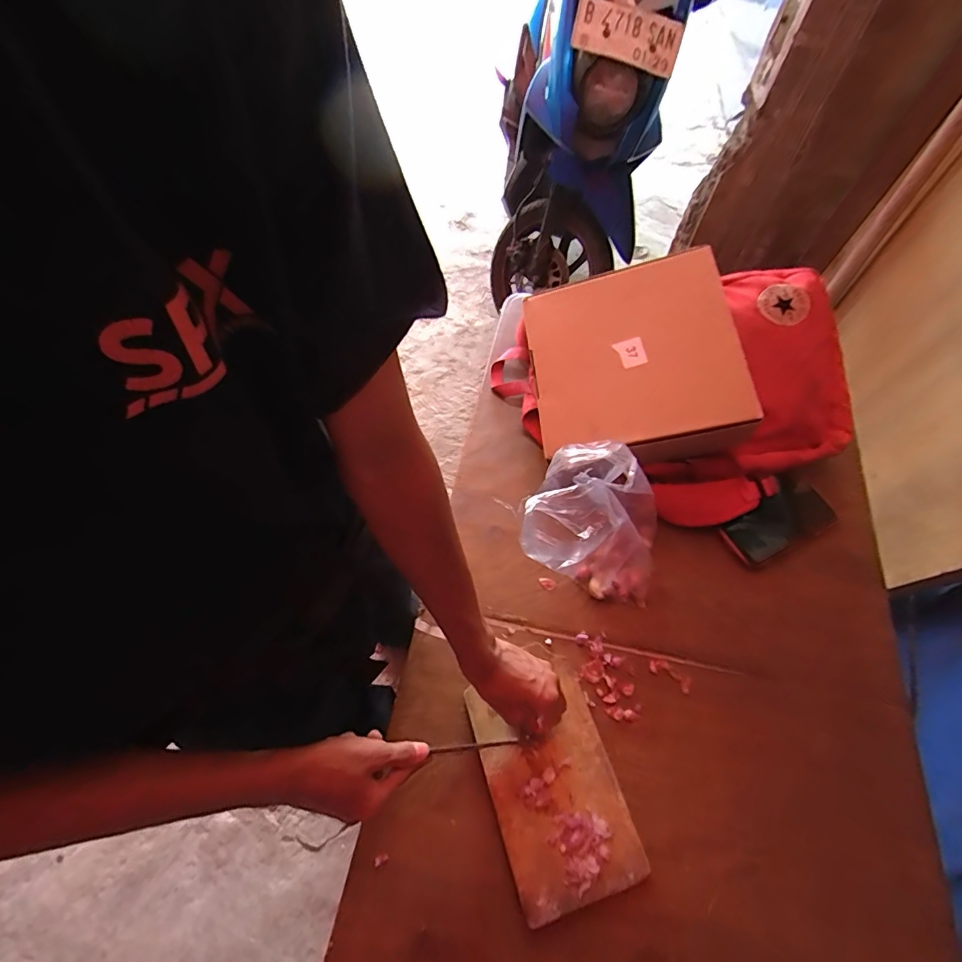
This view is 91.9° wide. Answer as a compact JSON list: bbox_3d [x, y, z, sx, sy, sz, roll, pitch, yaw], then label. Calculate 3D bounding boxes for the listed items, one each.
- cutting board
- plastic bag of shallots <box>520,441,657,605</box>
[{"bbox_3d":[0.079,0.331,0.509,0.133,0.018,0.205,-17,64,-6],"label":"cutting board"},{"bbox_3d":[0.142,0.052,0.550,0.177,0.222,0.117,8,64,6],"label":"plastic bag of shallots"}]

